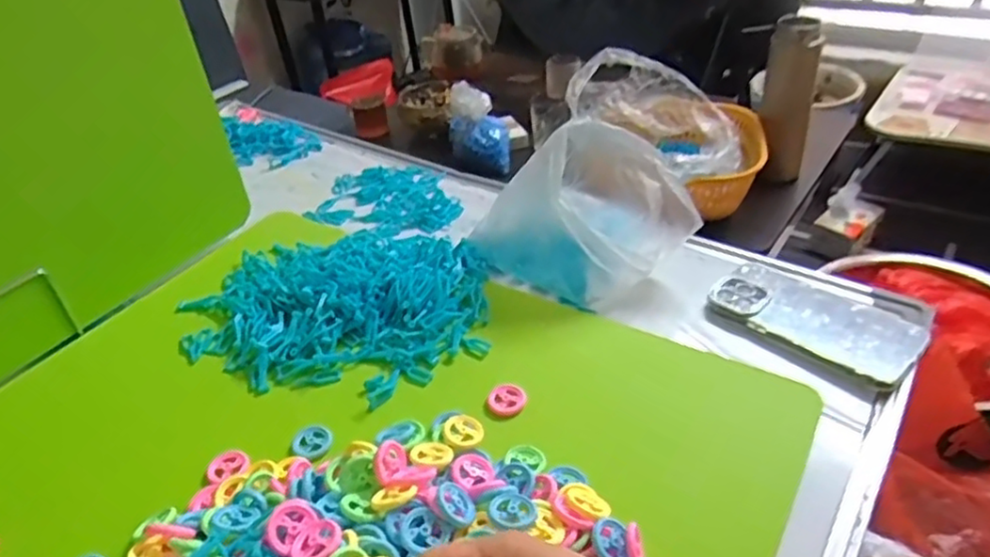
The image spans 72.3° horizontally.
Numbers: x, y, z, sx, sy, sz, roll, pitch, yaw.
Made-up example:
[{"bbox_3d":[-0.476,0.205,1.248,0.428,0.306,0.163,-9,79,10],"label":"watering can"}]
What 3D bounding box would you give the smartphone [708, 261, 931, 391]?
[{"bbox_3d":[0.280,0.031,0.595,0.168,0.010,0.089,29,57,34],"label":"smartphone"}]

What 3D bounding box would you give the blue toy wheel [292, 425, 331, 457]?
[{"bbox_3d":[-0.140,0.126,0.522,0.029,0.007,0.028,-3,38,2],"label":"blue toy wheel"}]

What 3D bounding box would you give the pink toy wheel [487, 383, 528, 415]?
[{"bbox_3d":[0.009,0.097,0.543,0.030,0.007,0.027,11,62,11],"label":"pink toy wheel"}]

